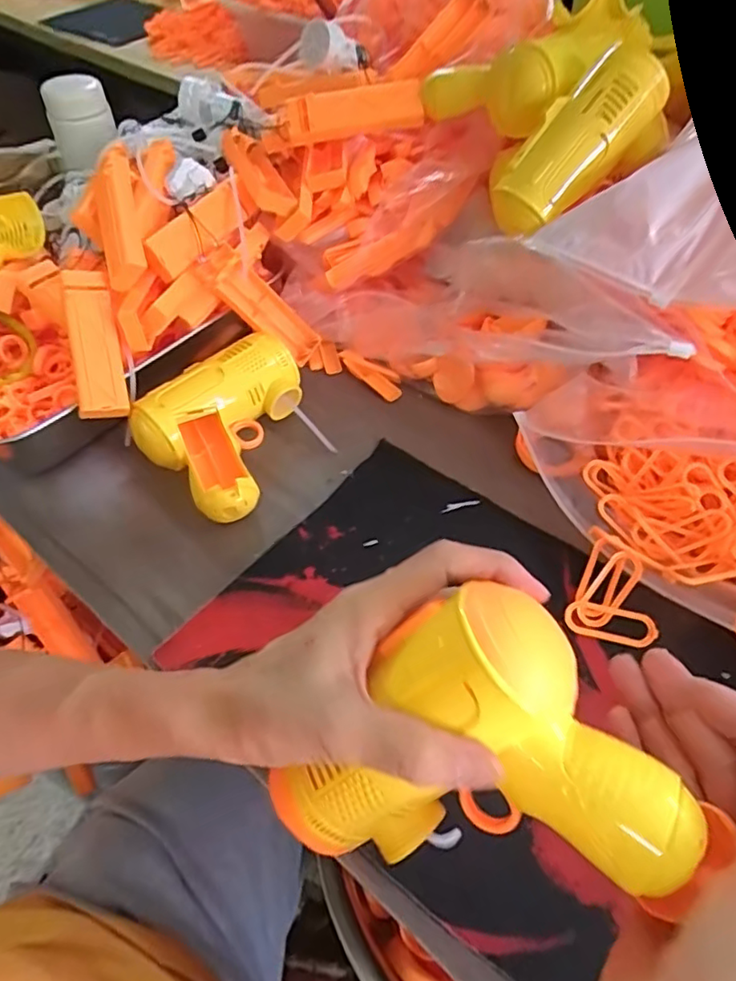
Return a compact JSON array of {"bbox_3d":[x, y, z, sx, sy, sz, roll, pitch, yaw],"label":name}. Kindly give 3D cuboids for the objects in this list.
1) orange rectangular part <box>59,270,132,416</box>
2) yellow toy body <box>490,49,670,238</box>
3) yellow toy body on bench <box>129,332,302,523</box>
[{"bbox_3d":[-0.194,-0.104,0.417,0.032,0.024,0.108,-10,85,-6],"label":"orange rectangular part"},{"bbox_3d":[0.143,-0.241,0.406,0.136,0.044,0.054,-41,56,14],"label":"yellow toy body"},{"bbox_3d":[-0.094,-0.051,0.441,0.107,0.057,0.136,35,61,24],"label":"yellow toy body on bench"}]

